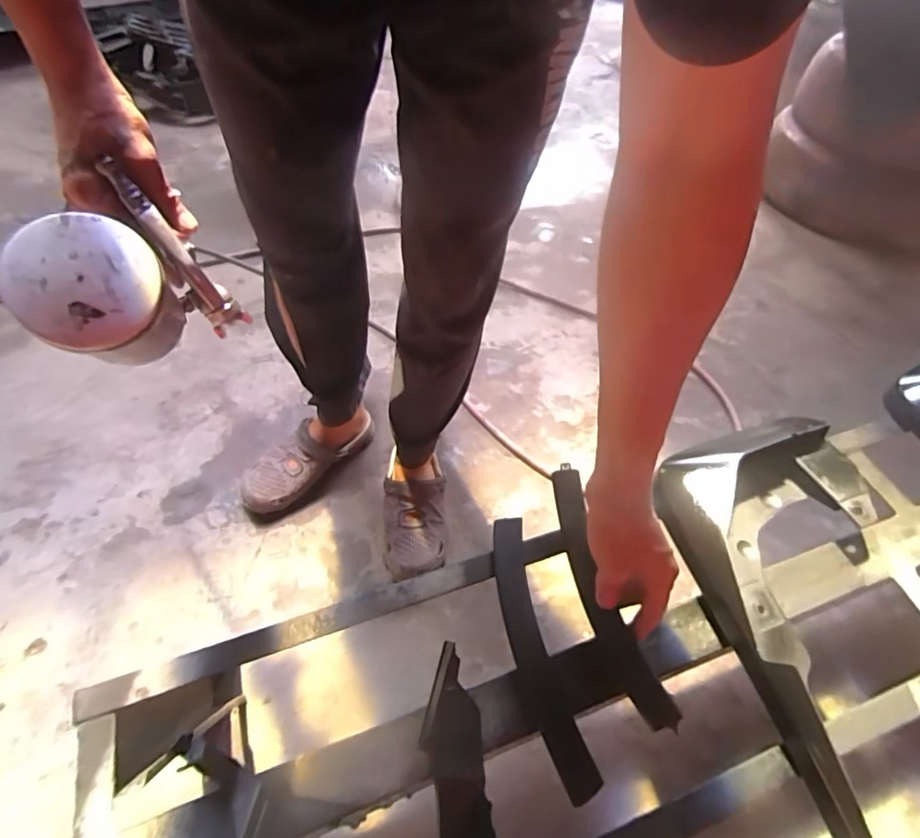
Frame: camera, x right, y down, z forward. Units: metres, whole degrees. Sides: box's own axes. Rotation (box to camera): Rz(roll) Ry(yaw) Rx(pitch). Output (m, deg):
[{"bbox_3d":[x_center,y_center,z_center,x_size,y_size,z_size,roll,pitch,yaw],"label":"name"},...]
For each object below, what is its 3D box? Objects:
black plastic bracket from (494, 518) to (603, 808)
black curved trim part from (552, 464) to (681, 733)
[{"bbox_3d":[0.068,0.208,0.475,0.041,0.014,0.240,-8,56,-12],"label":"black plastic bracket"},{"bbox_3d":[0.133,0.157,0.483,0.038,0.023,0.241,-9,59,-10],"label":"black curved trim part"}]

